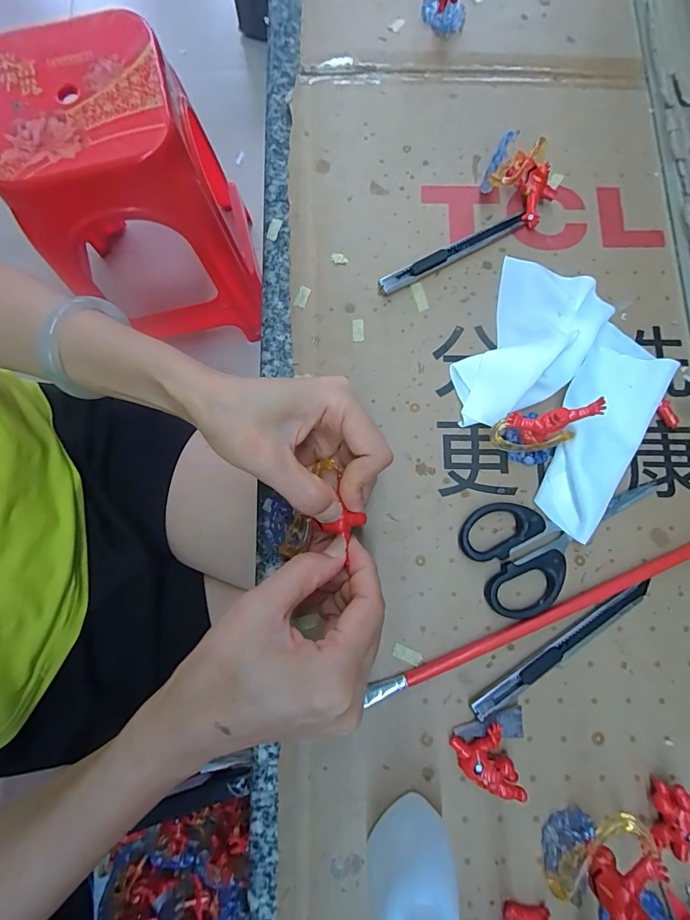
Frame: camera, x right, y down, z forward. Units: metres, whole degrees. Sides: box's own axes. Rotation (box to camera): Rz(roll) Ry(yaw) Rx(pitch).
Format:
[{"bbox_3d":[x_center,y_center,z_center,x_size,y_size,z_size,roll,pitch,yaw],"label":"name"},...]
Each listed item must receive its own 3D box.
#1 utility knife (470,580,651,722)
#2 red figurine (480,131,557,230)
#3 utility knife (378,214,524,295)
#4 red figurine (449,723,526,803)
[{"bbox_3d":[0.129,0.110,0.242,0.128,0.009,0.012,-31,81,-5],"label":"utility knife"},{"bbox_3d":[0.128,-0.201,0.283,0.047,0.034,0.046,36,82,7],"label":"red figurine"},{"bbox_3d":[0.075,-0.146,0.286,0.115,0.011,0.010,-29,81,-5],"label":"utility knife"},{"bbox_3d":[0.078,0.168,0.228,0.028,0.016,0.036,-19,80,-3],"label":"red figurine"}]

